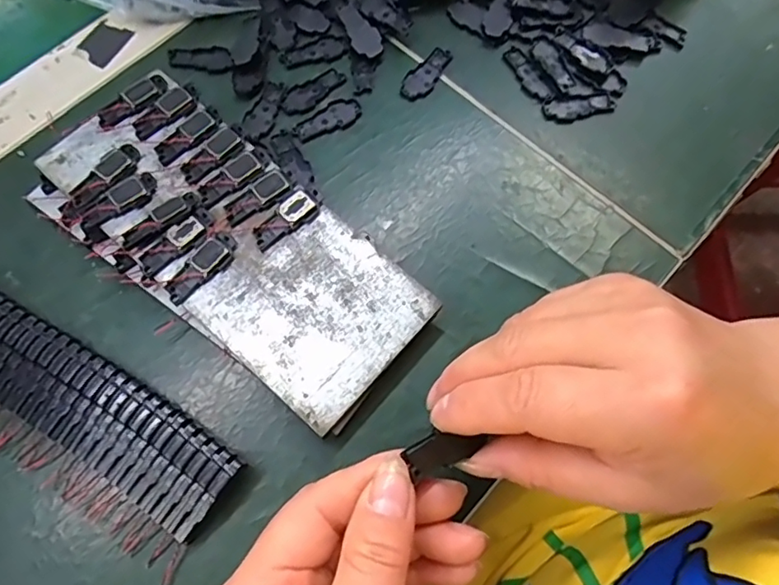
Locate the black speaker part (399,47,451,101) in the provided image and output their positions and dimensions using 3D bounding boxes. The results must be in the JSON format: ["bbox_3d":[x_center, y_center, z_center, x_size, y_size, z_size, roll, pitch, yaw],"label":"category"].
[{"bbox_3d":[0.021,-0.124,0.320,0.016,0.004,0.039,38,74,11],"label":"black speaker part"}]

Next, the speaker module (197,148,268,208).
[{"bbox_3d":[-0.076,-0.057,0.275,0.037,0.004,0.014,-43,75,-11],"label":"speaker module"}]

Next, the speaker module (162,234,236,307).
[{"bbox_3d":[-0.087,-0.012,0.258,0.014,0.005,0.038,42,75,12],"label":"speaker module"}]

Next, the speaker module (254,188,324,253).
[{"bbox_3d":[-0.049,-0.035,0.268,0.038,0.004,0.015,-44,86,-8],"label":"speaker module"}]

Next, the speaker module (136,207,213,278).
[{"bbox_3d":[-0.099,-0.024,0.263,0.012,0.004,0.039,43,75,12],"label":"speaker module"}]

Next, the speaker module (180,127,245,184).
[{"bbox_3d":[-0.087,-0.069,0.279,0.014,0.004,0.035,42,78,8],"label":"speaker module"}]

